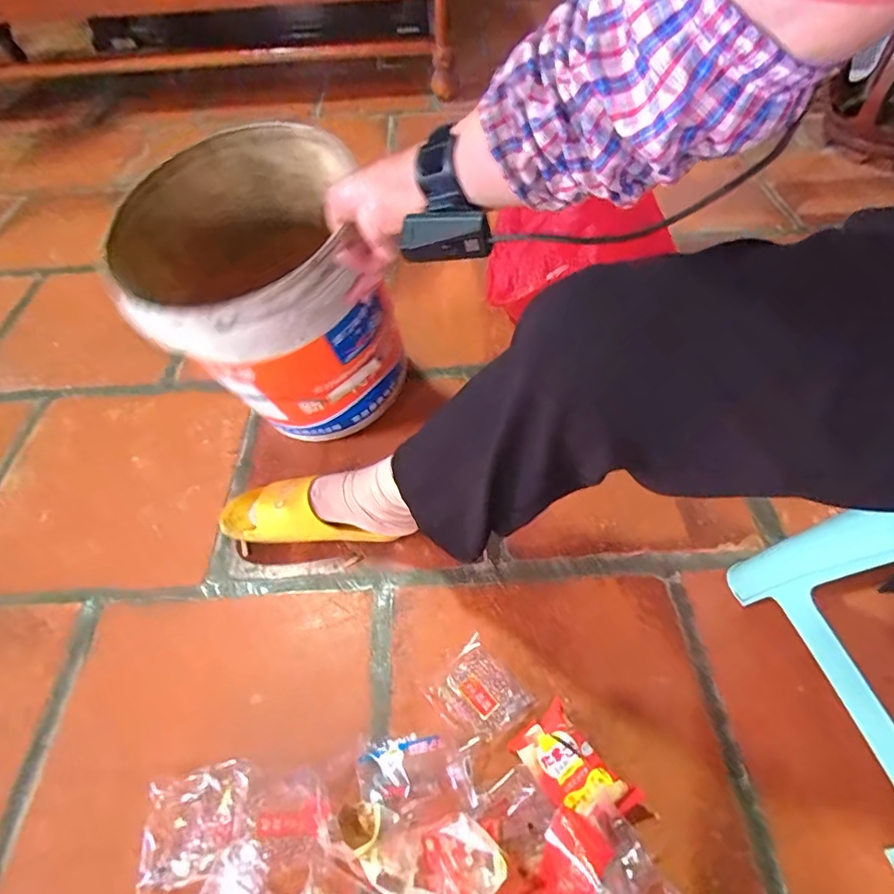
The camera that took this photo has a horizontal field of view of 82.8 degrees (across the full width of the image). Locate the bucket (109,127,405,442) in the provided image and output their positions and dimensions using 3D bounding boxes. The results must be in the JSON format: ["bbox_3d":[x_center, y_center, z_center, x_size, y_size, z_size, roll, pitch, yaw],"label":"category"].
[{"bbox_3d":[-0.220,-0.173,0.638,0.268,0.307,0.274,-1,53,1],"label":"bucket"}]

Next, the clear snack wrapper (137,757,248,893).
[{"bbox_3d":[-0.232,0.348,0.473,0.087,0.020,0.083,-12,54,-7],"label":"clear snack wrapper"}]

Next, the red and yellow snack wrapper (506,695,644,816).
[{"bbox_3d":[0.117,0.304,0.476,0.063,0.036,0.104,-33,59,-21],"label":"red and yellow snack wrapper"}]

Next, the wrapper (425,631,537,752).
[{"bbox_3d":[0.030,0.256,0.530,0.086,0.016,0.085,-30,58,-19],"label":"wrapper"}]

